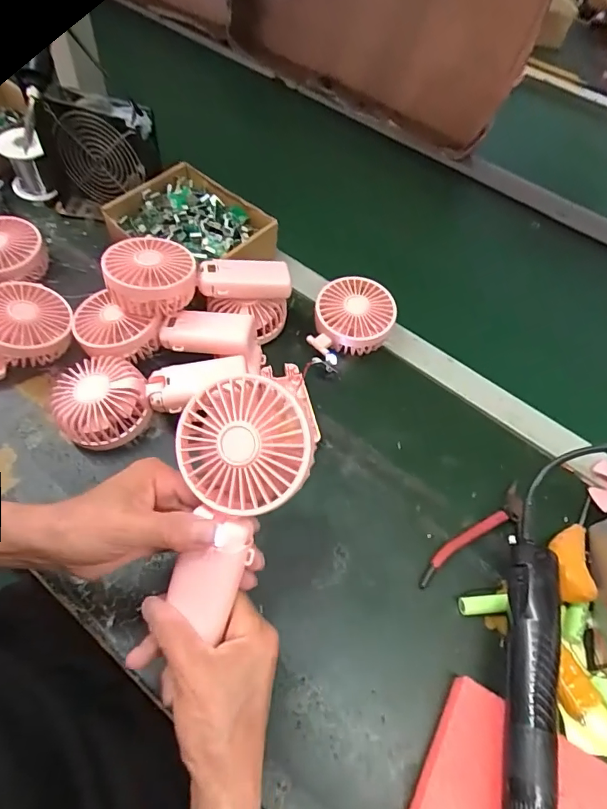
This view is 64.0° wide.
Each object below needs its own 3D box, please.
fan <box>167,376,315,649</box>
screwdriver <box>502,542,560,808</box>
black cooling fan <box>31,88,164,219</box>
[{"bbox_3d":[-0.047,0.066,0.322,0.086,0.036,0.162,16,97,7],"label":"fan"},{"bbox_3d":[0.167,0.219,0.362,0.039,0.043,0.235,15,57,4],"label":"screwdriver"},{"bbox_3d":[-0.259,-0.307,0.609,0.153,0.132,0.044,5,50,-1],"label":"black cooling fan"}]

